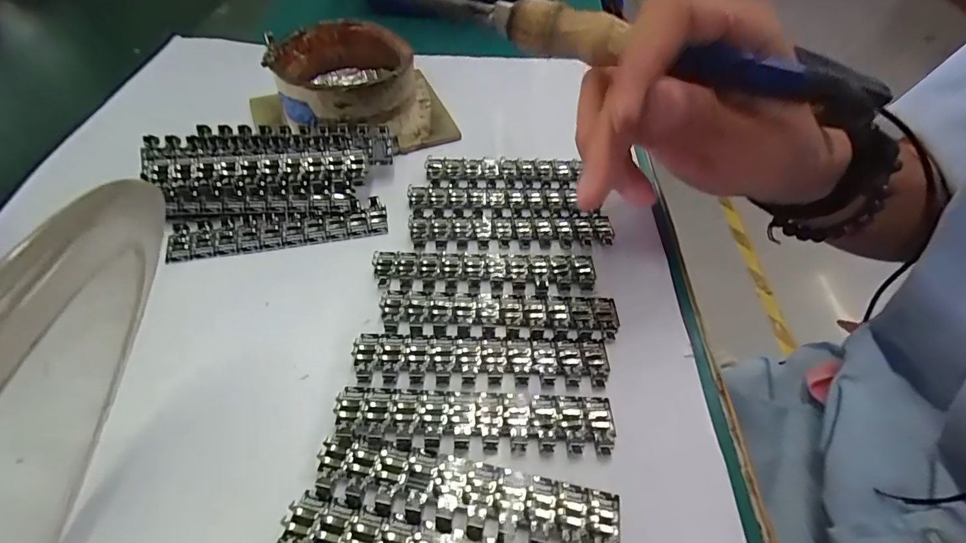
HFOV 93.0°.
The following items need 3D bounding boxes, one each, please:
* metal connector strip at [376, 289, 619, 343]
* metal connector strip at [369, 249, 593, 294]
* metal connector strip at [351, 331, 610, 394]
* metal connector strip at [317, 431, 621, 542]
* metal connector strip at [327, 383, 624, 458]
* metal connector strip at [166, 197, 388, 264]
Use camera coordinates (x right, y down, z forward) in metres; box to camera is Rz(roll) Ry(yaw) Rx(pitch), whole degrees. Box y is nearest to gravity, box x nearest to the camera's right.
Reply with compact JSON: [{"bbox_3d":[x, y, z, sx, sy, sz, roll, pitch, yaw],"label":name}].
[{"bbox_3d":[0.008,0.019,0.215,0.109,0.005,0.025,4,52,-2],"label":"metal connector strip"},{"bbox_3d":[0.001,-0.002,0.230,0.108,0.005,0.025,3,52,-3],"label":"metal connector strip"},{"bbox_3d":[-0.001,0.039,0.201,0.109,0.006,0.027,3,52,-3],"label":"metal connector strip"},{"bbox_3d":[-0.006,0.081,0.166,0.108,0.004,0.026,11,51,4],"label":"metal connector strip"},{"bbox_3d":[-0.003,0.059,0.184,0.109,0.004,0.026,2,52,-3],"label":"metal connector strip"},{"bbox_3d":[-0.107,-0.023,0.243,0.109,0.004,0.023,-9,67,-9],"label":"metal connector strip"}]

